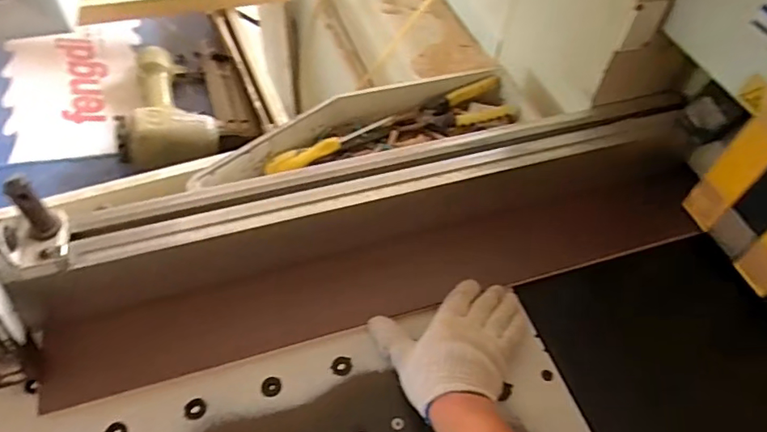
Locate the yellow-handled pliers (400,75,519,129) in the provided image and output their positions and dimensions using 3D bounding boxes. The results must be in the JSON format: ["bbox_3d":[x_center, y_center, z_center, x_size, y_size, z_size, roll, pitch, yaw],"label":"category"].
[{"bbox_3d":[0.112,-0.160,0.808,0.172,0.030,0.082,-14,53,-14],"label":"yellow-handled pliers"}]

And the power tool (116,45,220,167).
[{"bbox_3d":[-0.367,-0.186,0.853,0.143,0.081,0.275,-20,55,-18],"label":"power tool"}]

